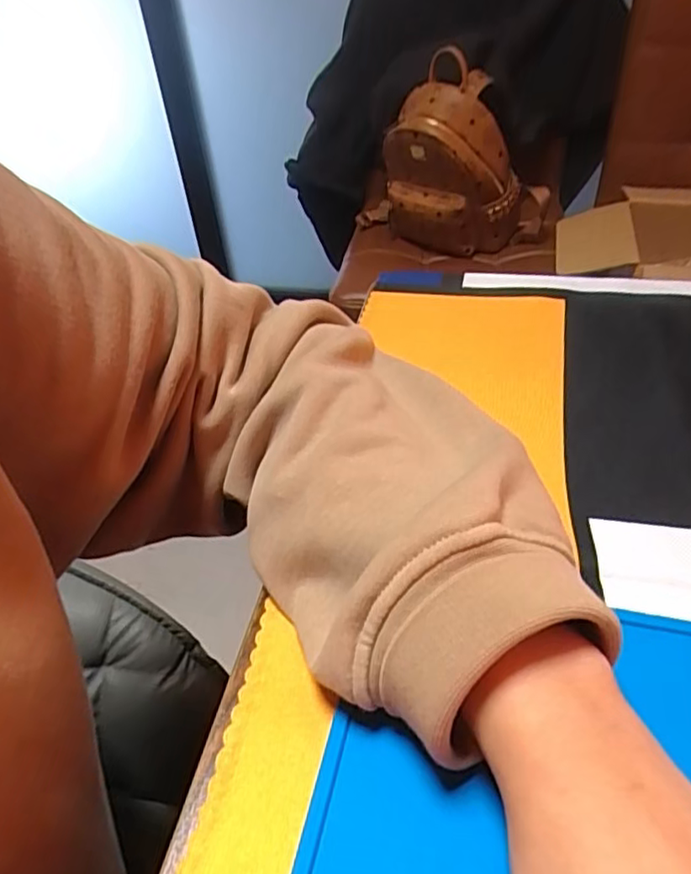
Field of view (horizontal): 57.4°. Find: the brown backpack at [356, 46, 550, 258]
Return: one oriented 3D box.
[{"bbox_3d":[0.184,-0.469,1.091,0.332,0.275,0.192,2,43,8],"label":"brown backpack"}]

